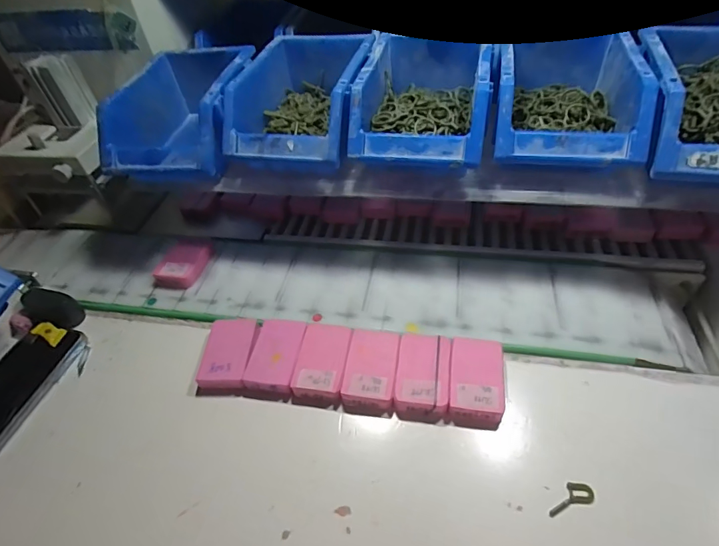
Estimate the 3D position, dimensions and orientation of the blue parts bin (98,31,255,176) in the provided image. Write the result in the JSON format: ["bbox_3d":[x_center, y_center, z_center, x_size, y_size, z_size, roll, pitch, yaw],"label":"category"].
[{"bbox_3d":[-0.186,-0.176,0.464,0.122,0.073,0.182,3,47,10],"label":"blue parts bin"}]

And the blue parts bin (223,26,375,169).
[{"bbox_3d":[-0.058,-0.187,0.453,0.124,0.065,0.179,7,48,13],"label":"blue parts bin"}]

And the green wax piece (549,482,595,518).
[{"bbox_3d":[0.154,0.165,0.310,0.037,0.004,0.016,-15,48,-7],"label":"green wax piece"}]

